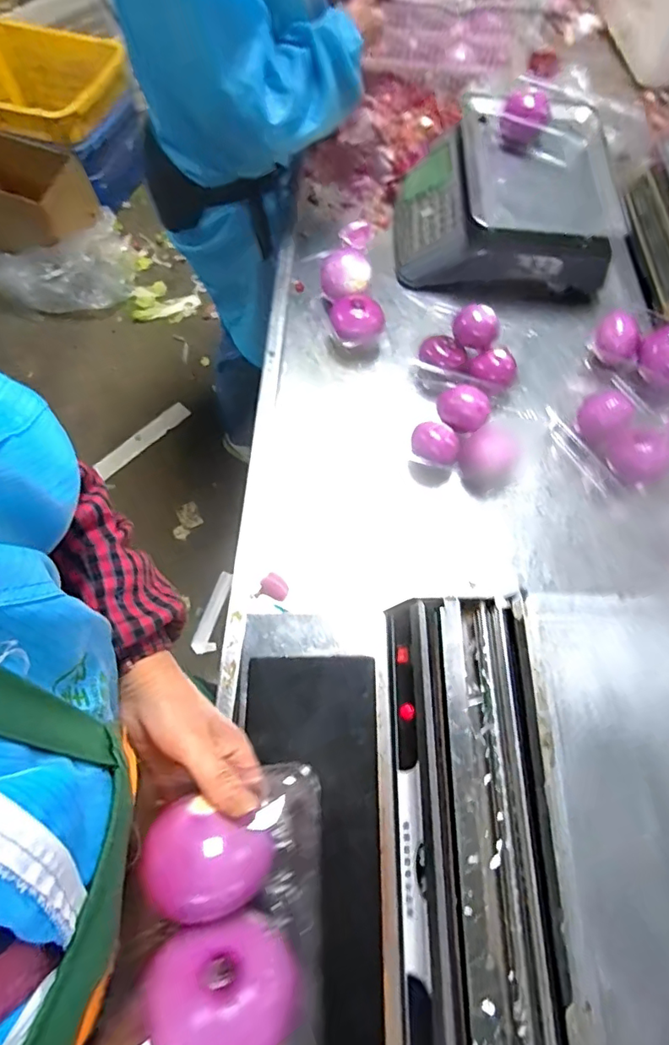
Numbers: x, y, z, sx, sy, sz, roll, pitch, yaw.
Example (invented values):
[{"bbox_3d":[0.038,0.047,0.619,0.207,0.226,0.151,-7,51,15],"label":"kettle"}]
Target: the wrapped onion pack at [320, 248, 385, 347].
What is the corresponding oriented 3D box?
[{"bbox_3d":[0.027,-0.336,0.795,0.085,0.058,0.165,-14,69,-8],"label":"wrapped onion pack"}]

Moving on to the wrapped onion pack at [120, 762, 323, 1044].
[{"bbox_3d":[-0.065,0.253,0.332,0.109,0.076,0.166,0,67,-2],"label":"wrapped onion pack"}]

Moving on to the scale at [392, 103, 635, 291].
[{"bbox_3d":[0.277,-0.543,0.877,0.333,0.108,0.307,4,67,0],"label":"scale"}]

